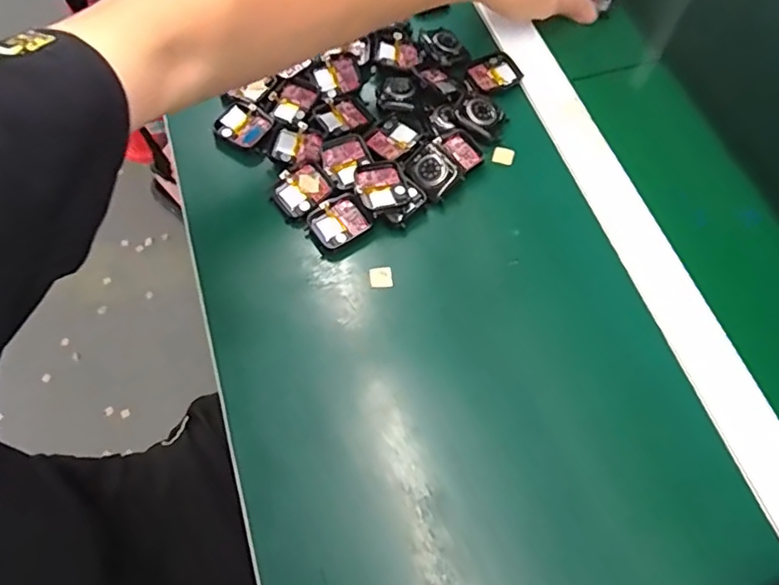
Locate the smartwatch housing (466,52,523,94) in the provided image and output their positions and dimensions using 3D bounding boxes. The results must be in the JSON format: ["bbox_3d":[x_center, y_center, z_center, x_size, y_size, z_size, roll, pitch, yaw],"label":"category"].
[{"bbox_3d":[0.089,-0.186,0.477,0.043,0.004,0.034,-24,67,-13],"label":"smartwatch housing"}]

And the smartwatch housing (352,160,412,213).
[{"bbox_3d":[-0.006,-0.078,0.418,0.038,0.012,0.039,-17,65,-10],"label":"smartwatch housing"}]

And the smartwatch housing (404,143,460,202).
[{"bbox_3d":[0.032,-0.091,0.426,0.032,0.005,0.038,-41,75,1],"label":"smartwatch housing"}]

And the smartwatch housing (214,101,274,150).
[{"bbox_3d":[-0.116,-0.134,0.450,0.037,0.008,0.037,33,67,14],"label":"smartwatch housing"}]

